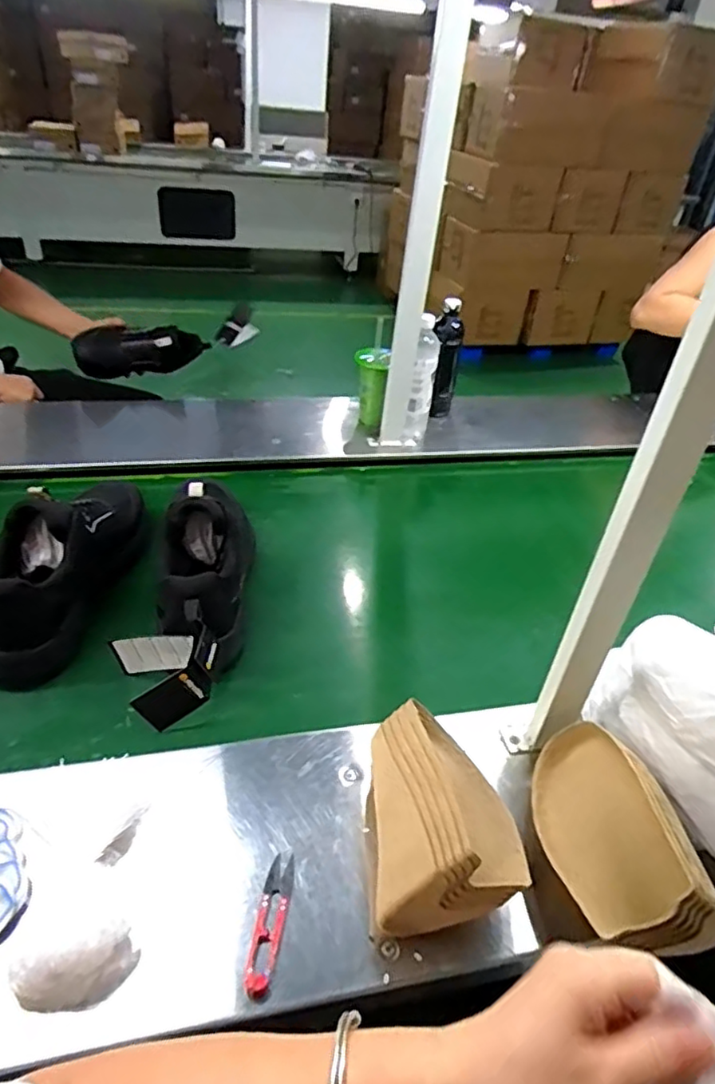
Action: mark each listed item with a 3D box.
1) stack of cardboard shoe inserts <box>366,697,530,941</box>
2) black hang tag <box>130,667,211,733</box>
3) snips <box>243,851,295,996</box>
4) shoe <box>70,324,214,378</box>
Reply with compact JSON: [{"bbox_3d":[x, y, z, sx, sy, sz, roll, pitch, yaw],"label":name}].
[{"bbox_3d":[0.074,0.228,0.537,0.118,0.113,0.176,3,38,-4],"label":"stack of cardboard shoe inserts"},{"bbox_3d":[-0.197,0.170,0.655,0.065,0.052,0.011,-34,24,0],"label":"black hang tag"},{"bbox_3d":[-0.071,0.306,0.498,0.023,0.009,0.103,8,38,2],"label":"snips"},{"bbox_3d":[-0.482,-0.427,1.380,0.281,0.105,0.089,-16,43,-25],"label":"shoe"}]

